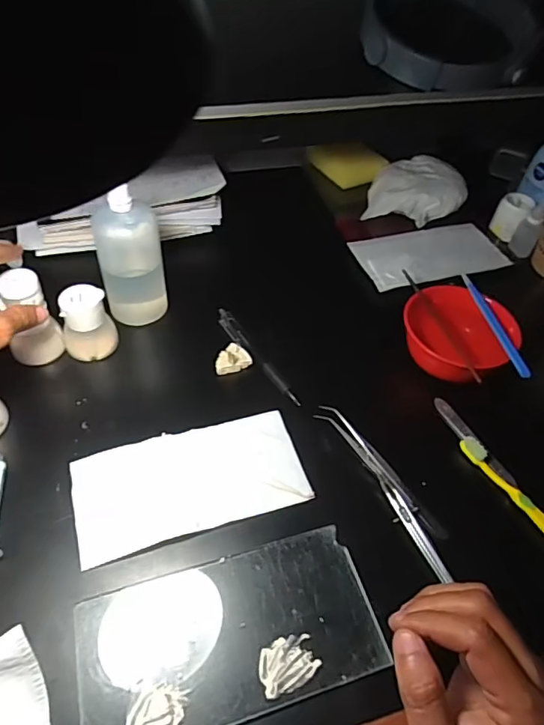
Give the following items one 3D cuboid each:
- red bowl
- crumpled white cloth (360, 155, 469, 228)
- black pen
[{"bbox_3d":[0.182,-0.025,0.503,0.106,0.050,0.111,3,51,-3],"label":"red bowl"},{"bbox_3d":[0.203,-0.242,0.685,0.121,0.045,0.145,17,51,8],"label":"crumpled white cloth"},{"bbox_3d":[-0.018,-0.009,0.503,0.016,0.008,0.144,-23,57,-23],"label":"black pen"}]

